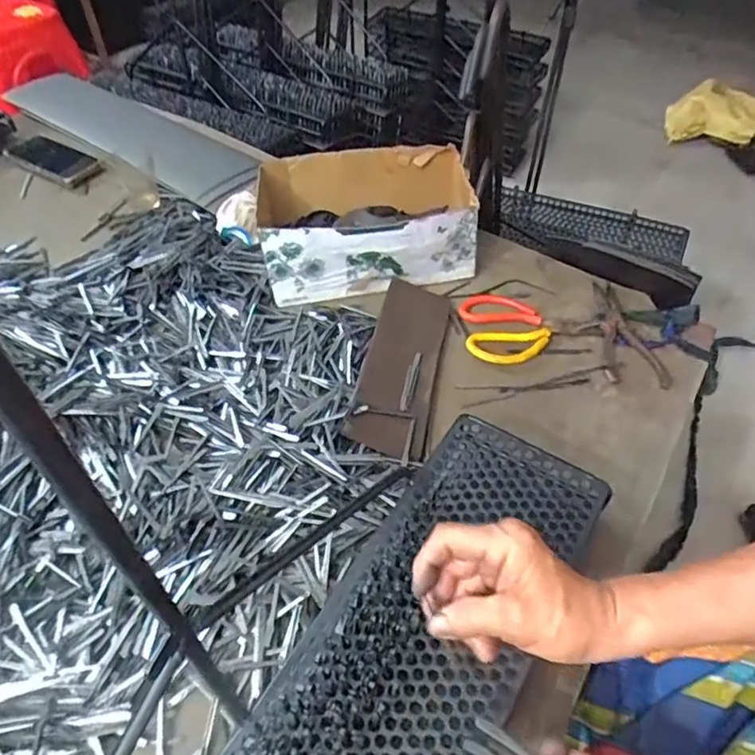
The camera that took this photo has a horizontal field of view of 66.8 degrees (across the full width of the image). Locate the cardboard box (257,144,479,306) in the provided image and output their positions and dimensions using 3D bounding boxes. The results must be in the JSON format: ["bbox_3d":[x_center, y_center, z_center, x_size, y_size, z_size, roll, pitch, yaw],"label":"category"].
[{"bbox_3d":[-0.010,-0.223,0.804,0.300,0.110,0.204,-5,49,-4],"label":"cardboard box"}]

